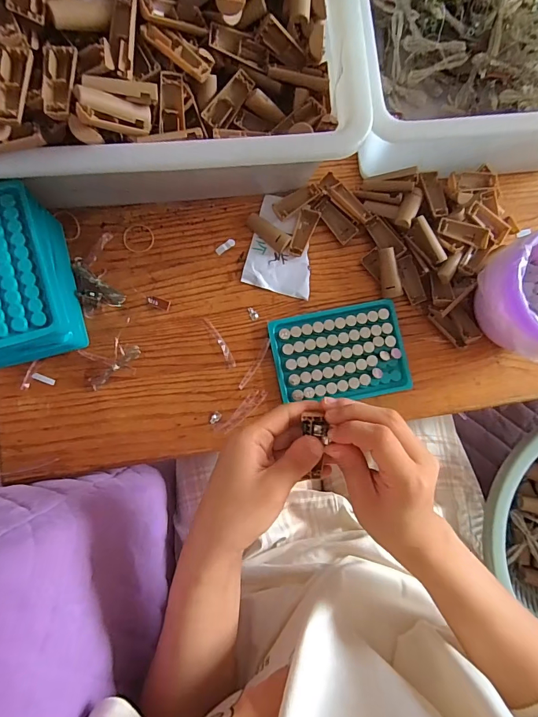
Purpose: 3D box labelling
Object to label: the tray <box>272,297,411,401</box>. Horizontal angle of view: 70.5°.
[{"bbox_3d":[0.072,-0.005,0.385,0.129,0.008,0.093,-10,85,-5],"label":"tray"}]

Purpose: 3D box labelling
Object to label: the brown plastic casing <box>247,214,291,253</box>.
[{"bbox_3d":[0.000,-0.132,0.396,0.050,0.011,0.018,40,83,1],"label":"brown plastic casing"}]

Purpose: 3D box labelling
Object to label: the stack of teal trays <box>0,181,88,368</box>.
[{"bbox_3d":[-0.231,-0.065,0.336,0.093,0.071,0.136,-14,85,-5],"label":"stack of teal trays"}]

